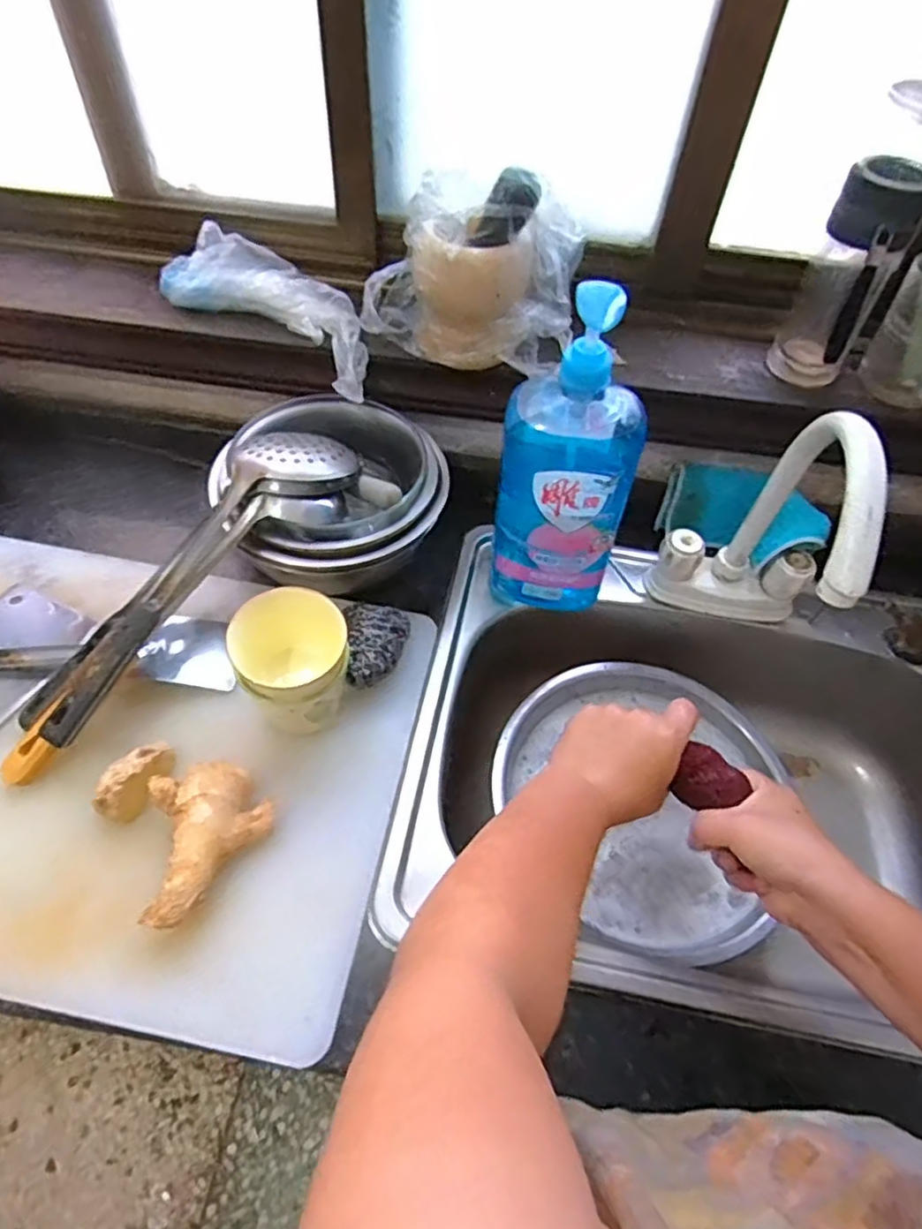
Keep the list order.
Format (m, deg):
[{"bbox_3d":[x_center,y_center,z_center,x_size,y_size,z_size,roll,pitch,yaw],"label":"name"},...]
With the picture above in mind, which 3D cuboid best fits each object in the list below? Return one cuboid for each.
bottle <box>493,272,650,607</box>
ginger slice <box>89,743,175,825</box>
[{"bbox_3d":[0.086,-0.117,0.559,0.108,0.281,0.067,10,54,4],"label":"bottle"},{"bbox_3d":[-0.236,0.123,0.499,0.030,0.038,0.061,29,57,17],"label":"ginger slice"}]

